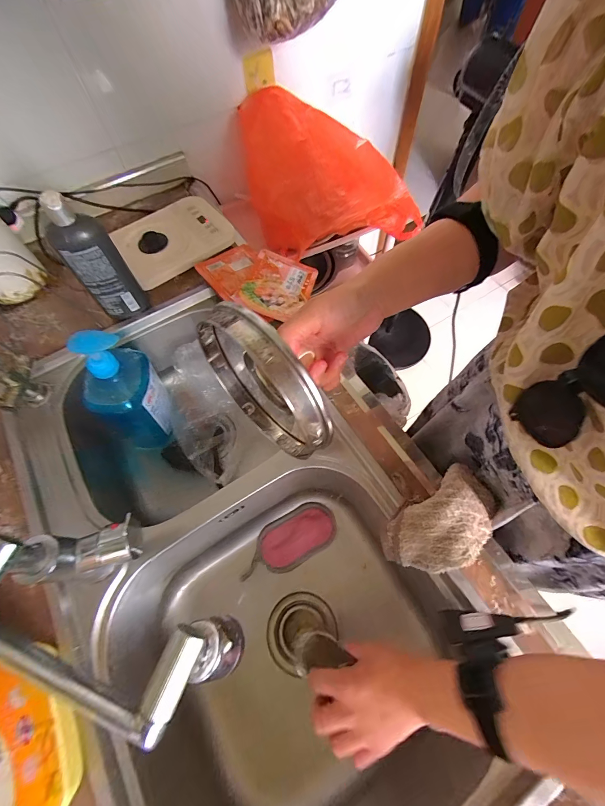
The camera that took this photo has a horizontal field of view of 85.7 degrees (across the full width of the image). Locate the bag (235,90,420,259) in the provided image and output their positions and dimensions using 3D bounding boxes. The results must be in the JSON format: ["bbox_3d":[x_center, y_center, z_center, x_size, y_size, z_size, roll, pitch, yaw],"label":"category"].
[{"bbox_3d":[0.059,-0.553,0.756,0.369,0.202,0.280,-11,63,-3],"label":"bag"}]

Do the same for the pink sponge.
[{"bbox_3d":[-0.025,0.242,0.570,0.173,0.026,0.081,-29,67,-10],"label":"pink sponge"}]

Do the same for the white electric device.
[{"bbox_3d":[-0.256,-0.331,0.638,0.214,0.030,0.164,-38,69,-13],"label":"white electric device"}]

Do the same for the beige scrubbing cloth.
[{"bbox_3d":[0.171,0.144,0.389,0.147,0.040,0.086,-32,66,-13],"label":"beige scrubbing cloth"}]

